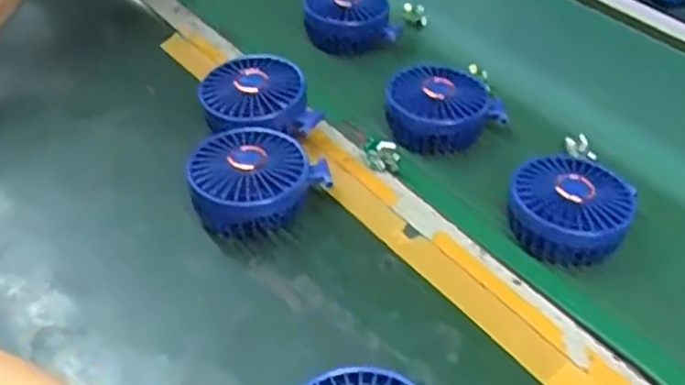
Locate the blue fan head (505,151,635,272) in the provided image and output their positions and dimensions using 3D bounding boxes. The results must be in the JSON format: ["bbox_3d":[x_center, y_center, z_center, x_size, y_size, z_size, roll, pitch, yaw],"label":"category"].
[{"bbox_3d":[0.169,0.009,0.530,0.088,0.035,0.095,0,42,0],"label":"blue fan head"}]

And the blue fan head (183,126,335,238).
[{"bbox_3d":[-0.064,-0.012,0.536,0.103,0.046,0.084,-15,45,-16],"label":"blue fan head"}]

